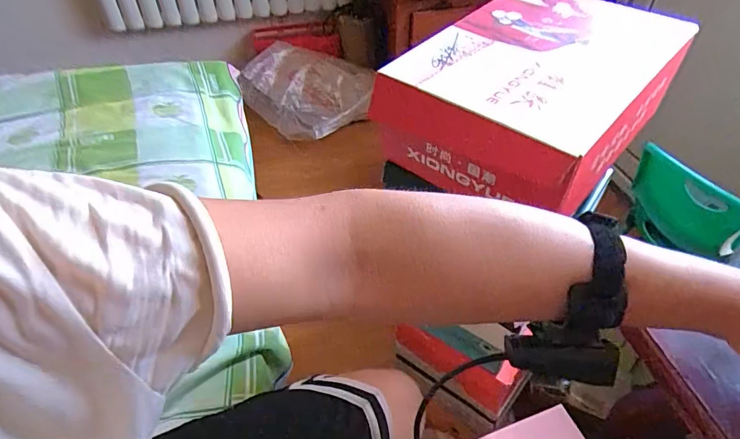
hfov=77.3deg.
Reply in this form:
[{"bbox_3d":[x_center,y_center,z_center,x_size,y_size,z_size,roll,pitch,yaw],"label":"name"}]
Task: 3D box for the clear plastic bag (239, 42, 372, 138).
[{"bbox_3d":[-0.229,-0.476,1.738,0.467,0.238,0.238,6,45,6],"label":"clear plastic bag"}]

